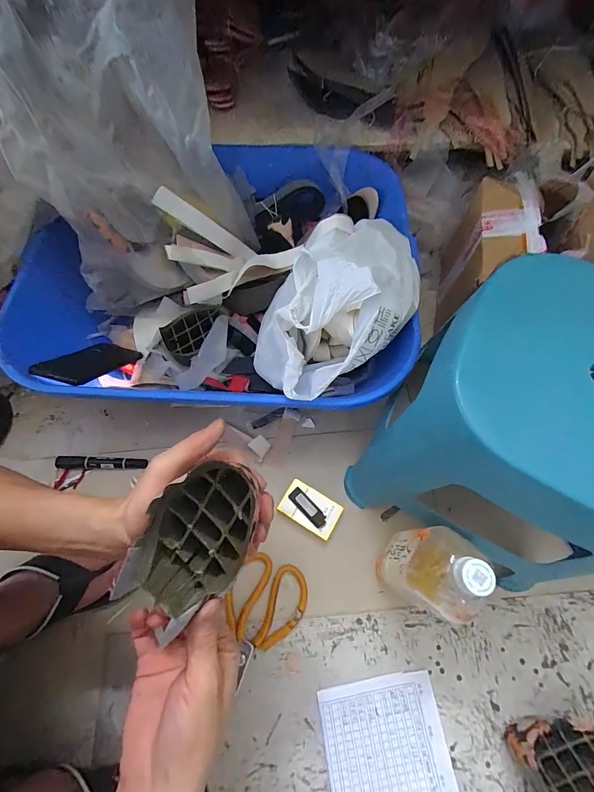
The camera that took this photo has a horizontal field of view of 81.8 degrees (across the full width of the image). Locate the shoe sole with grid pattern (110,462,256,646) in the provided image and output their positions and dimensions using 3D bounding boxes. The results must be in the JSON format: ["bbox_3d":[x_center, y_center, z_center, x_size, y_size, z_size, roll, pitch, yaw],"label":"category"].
[{"bbox_3d":[-0.076,0.102,0.253,0.074,0.048,0.124,27,106,10],"label":"shoe sole with grid pattern"}]

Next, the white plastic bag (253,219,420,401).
[{"bbox_3d":[0.060,-0.129,0.452,0.276,0.157,0.158,-40,73,-16],"label":"white plastic bag"}]

